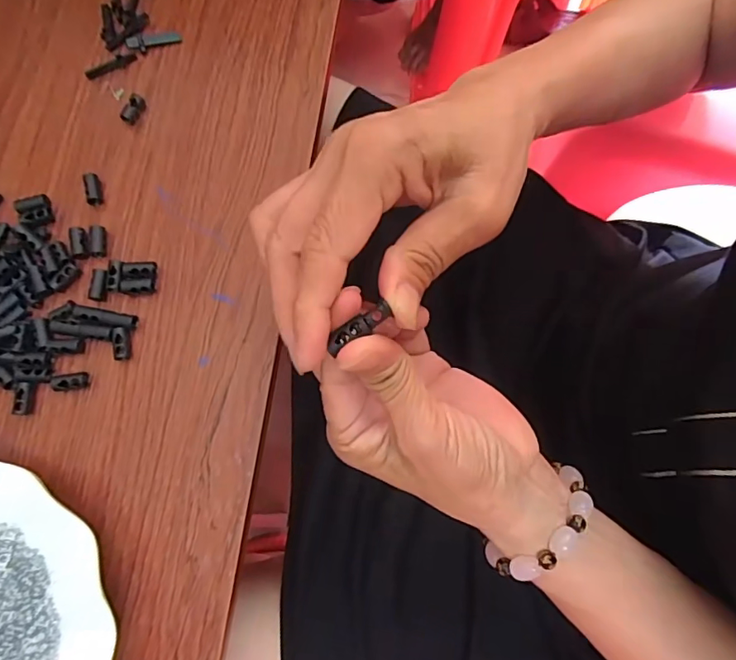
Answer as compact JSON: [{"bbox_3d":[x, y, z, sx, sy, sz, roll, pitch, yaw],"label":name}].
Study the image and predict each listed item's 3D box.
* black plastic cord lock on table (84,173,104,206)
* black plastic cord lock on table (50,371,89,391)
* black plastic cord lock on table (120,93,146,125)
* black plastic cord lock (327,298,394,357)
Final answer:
[{"bbox_3d":[-0.174,-0.089,0.318,0.009,0.009,0.020,-18,75,-4],"label":"black plastic cord lock on table"},{"bbox_3d":[-0.172,0.030,0.289,0.020,0.010,0.010,-9,75,-2],"label":"black plastic cord lock on table"},{"bbox_3d":[-0.155,-0.145,0.330,0.008,0.010,0.019,26,76,7],"label":"black plastic cord lock on table"},{"bbox_3d":[-0.004,-0.001,0.193,0.027,0.004,0.007,-30,76,-3],"label":"black plastic cord lock"}]

